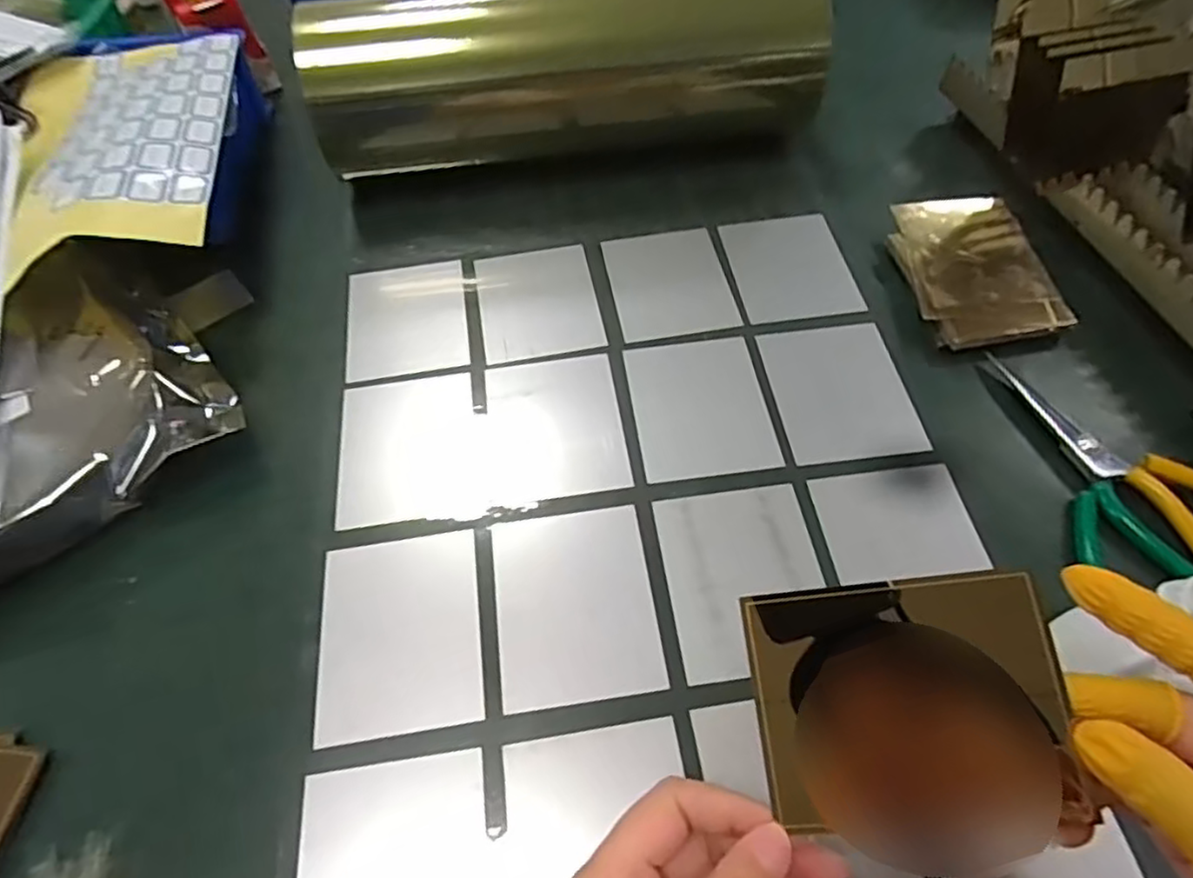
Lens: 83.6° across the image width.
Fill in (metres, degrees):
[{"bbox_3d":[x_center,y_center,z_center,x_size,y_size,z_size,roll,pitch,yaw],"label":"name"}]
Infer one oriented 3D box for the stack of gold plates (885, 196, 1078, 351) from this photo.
[{"bbox_3d":[0.250,-0.119,0.448,0.088,0.017,0.138,-6,57,-1],"label":"stack of gold plates"}]

